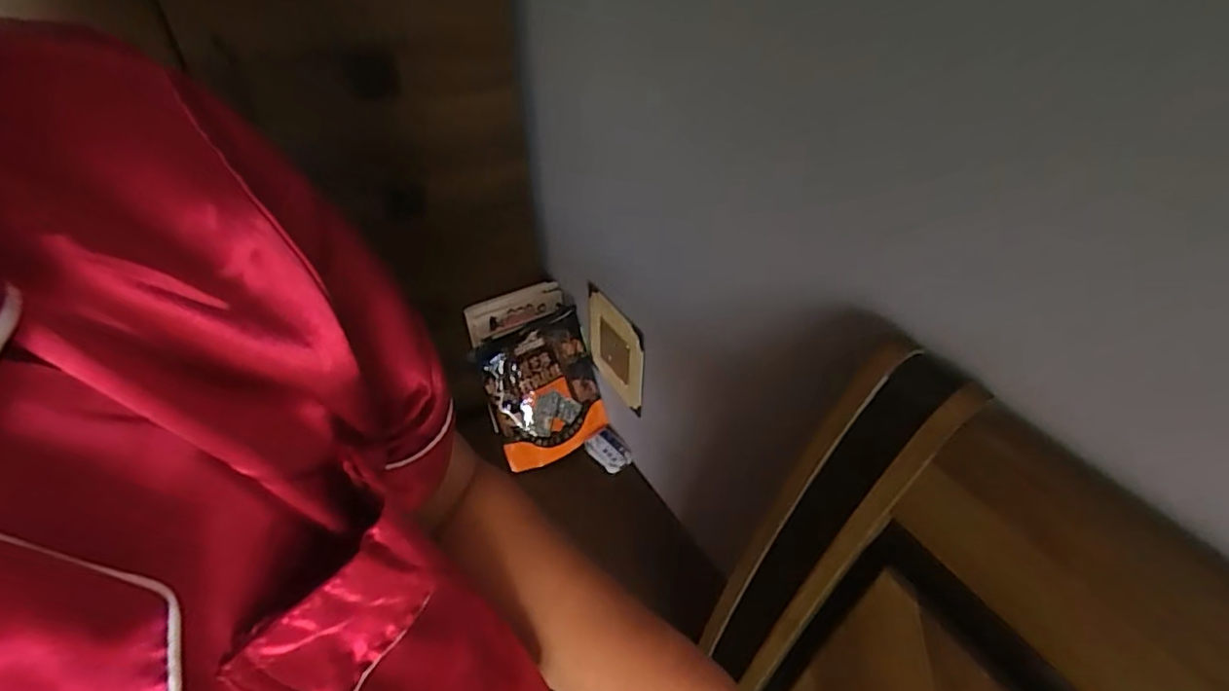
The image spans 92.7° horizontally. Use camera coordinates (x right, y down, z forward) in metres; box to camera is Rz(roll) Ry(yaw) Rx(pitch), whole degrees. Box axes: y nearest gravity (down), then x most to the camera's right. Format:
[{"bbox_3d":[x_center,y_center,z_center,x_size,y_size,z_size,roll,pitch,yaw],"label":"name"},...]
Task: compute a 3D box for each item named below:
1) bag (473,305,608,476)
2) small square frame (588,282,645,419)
[{"bbox_3d":[-0.128,0.086,1.094,0.210,0.269,0.048,-21,12,-26],"label":"bag"},{"bbox_3d":[-0.001,0.004,1.019,0.009,0.176,0.165,-22,46,-25],"label":"small square frame"}]

